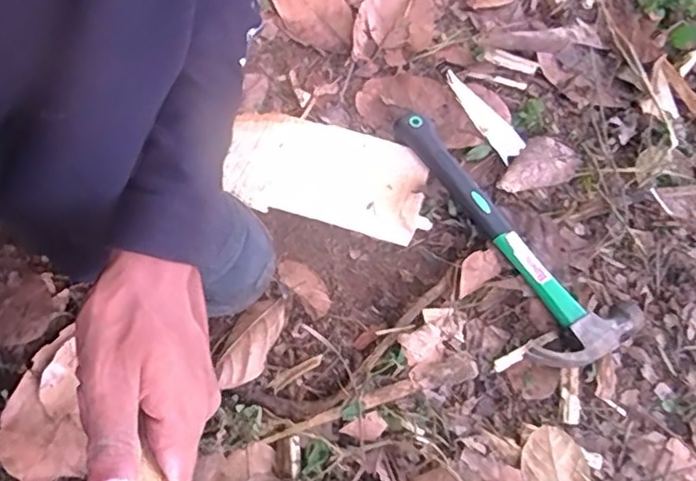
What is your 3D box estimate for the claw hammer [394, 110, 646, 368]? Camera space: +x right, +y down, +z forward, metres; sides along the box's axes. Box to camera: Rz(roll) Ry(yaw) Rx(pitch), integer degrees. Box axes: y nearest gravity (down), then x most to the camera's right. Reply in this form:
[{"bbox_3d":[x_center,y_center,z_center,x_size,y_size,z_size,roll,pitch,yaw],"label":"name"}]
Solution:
[{"bbox_3d":[0.141,-0.016,0.517,0.092,0.023,0.256,-23,67,-10],"label":"claw hammer"}]

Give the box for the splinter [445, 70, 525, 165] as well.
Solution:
[{"bbox_3d":[0.126,-0.123,0.575,0.027,0.004,0.111,-29,68,-12],"label":"splinter"}]

